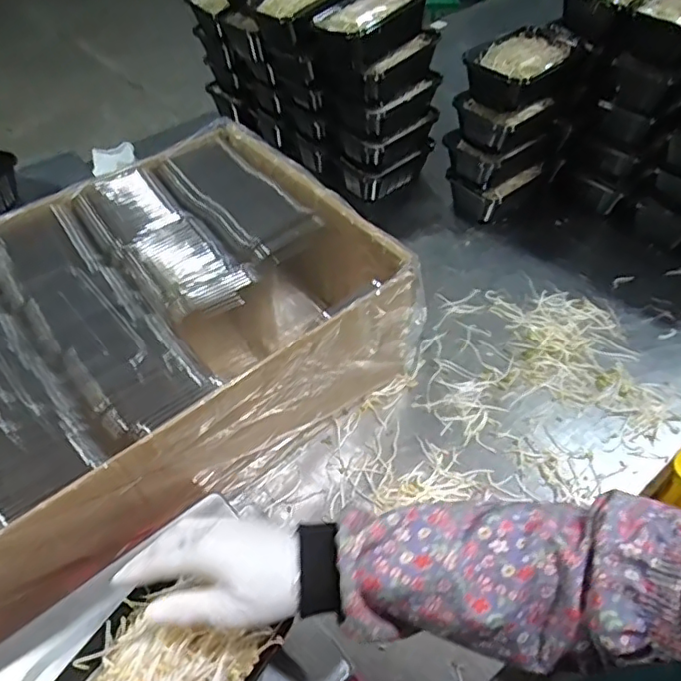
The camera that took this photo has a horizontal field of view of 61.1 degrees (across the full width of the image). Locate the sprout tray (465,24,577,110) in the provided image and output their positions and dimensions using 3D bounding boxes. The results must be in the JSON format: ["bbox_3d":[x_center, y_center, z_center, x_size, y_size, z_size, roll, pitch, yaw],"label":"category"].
[{"bbox_3d":[0.275,-0.421,0.884,0.112,0.063,0.168,35,59,26],"label":"sprout tray"}]

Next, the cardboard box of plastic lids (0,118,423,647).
[{"bbox_3d":[-0.313,0.036,0.678,0.737,0.173,0.421,-33,58,-24],"label":"cardboard box of plastic lids"}]

